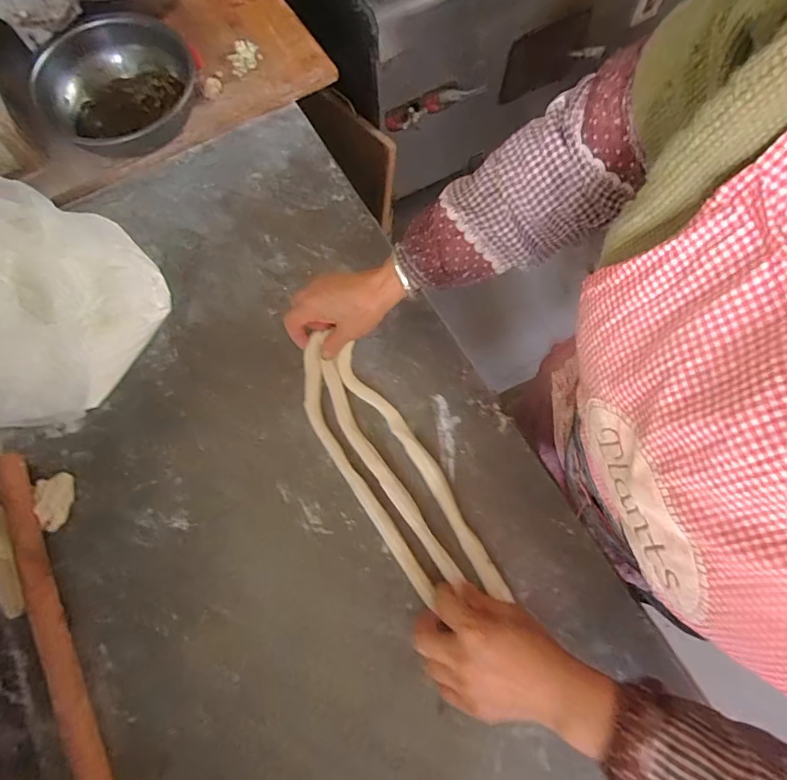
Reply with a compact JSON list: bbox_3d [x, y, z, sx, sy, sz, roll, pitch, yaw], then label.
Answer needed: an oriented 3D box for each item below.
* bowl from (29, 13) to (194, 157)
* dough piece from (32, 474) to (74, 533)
[{"bbox_3d":[-0.388,-0.409,0.662,0.207,0.099,0.212,0,71,1],"label":"bowl"},{"bbox_3d":[-0.388,0.128,0.528,0.039,0.010,0.062,-16,72,-4],"label":"dough piece"}]

